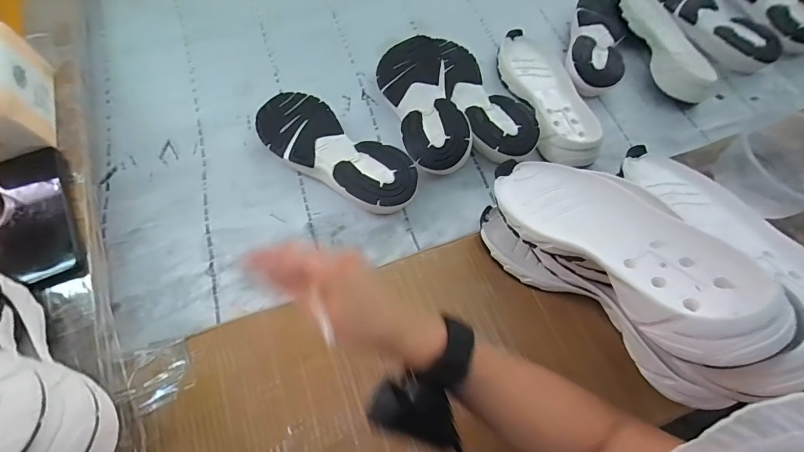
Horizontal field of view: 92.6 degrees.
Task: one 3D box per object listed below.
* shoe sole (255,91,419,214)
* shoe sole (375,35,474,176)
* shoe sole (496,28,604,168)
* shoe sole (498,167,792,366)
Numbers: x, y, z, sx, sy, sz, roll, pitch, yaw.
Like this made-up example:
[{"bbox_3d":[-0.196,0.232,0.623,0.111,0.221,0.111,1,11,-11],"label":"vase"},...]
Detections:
[{"bbox_3d":[-0.098,-0.103,0.518,0.266,0.052,0.119,32,66,9],"label":"shoe sole"},{"bbox_3d":[0.028,-0.186,0.557,0.100,0.050,0.254,-9,67,-10],"label":"shoe sole"},{"bbox_3d":[0.224,-0.201,0.595,0.107,0.044,0.279,-8,66,-9],"label":"shoe sole"},{"bbox_3d":[0.188,0.008,0.346,0.103,0.047,0.265,-21,38,-14],"label":"shoe sole"}]

